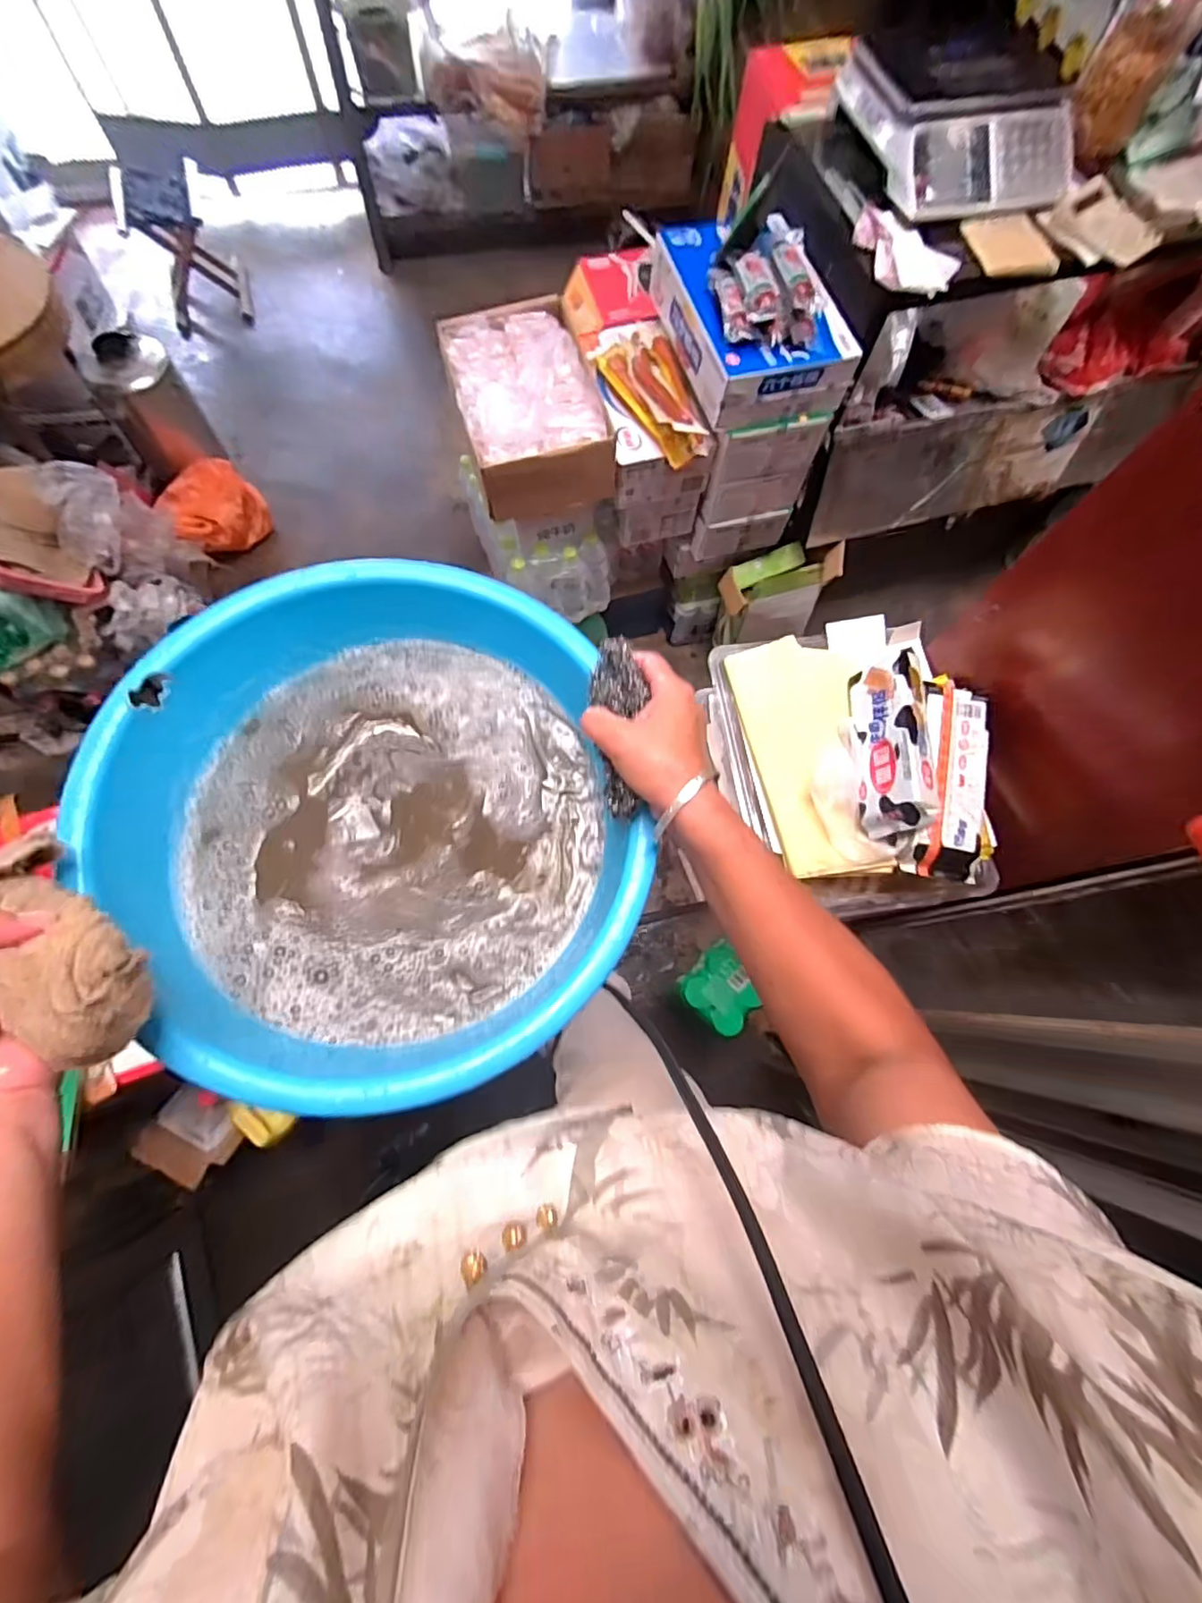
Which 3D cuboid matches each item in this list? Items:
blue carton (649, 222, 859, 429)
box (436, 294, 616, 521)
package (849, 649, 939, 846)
[{"bbox_3d":[0.278,-0.917,1.086,0.267,0.122,0.389,-13,74,-6],"label":"blue carton"},{"bbox_3d":[-0.150,-0.790,1.135,0.254,0.139,0.403,-16,75,-7],"label":"box"},{"bbox_3d":[0.366,-0.073,0.722,0.074,0.080,0.238,5,73,-1],"label":"package"}]

